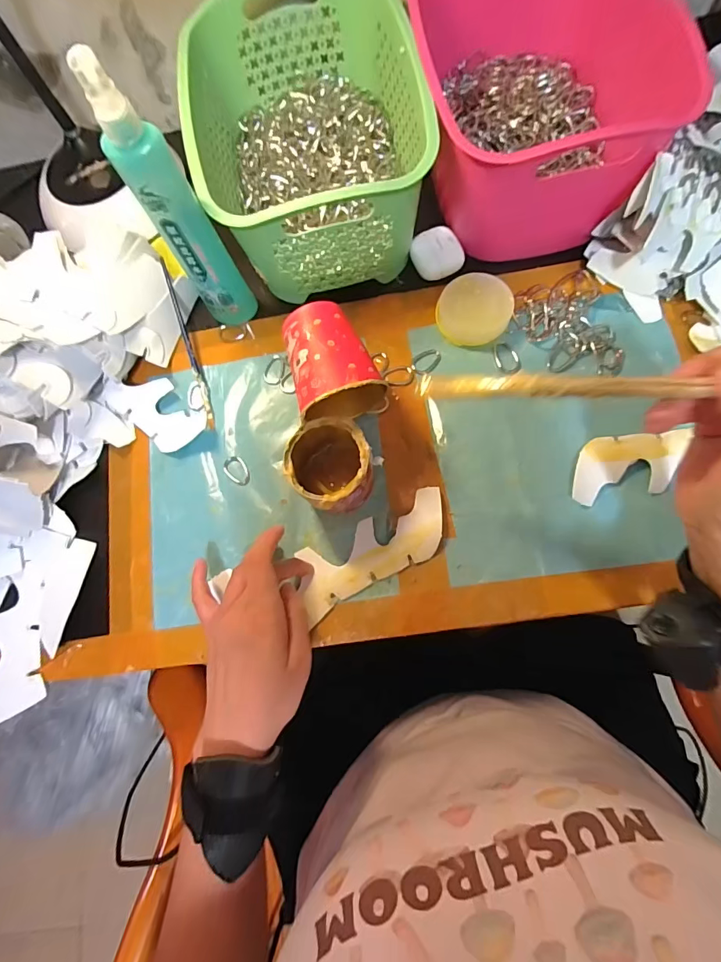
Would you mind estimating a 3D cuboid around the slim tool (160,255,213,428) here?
[{"bbox_3d":[-0.166,-0.129,0.415,0.007,0.014,0.162,-15,94,1],"label":"slim tool"}]

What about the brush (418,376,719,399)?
[{"bbox_3d":[0.153,-0.045,0.206,0.267,0.018,0.011,7,81,27],"label":"brush"}]

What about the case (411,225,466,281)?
[{"bbox_3d":[0.077,-0.226,0.430,0.046,0.023,0.046,-29,75,-2],"label":"case"}]

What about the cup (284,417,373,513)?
[{"bbox_3d":[-0.022,-0.011,0.357,0.063,0.072,0.069,-1,76,5],"label":"cup"}]

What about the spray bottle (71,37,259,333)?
[{"bbox_3d":[-0.137,-0.198,0.337,0.040,0.220,0.033,-29,75,-2],"label":"spray bottle"}]

